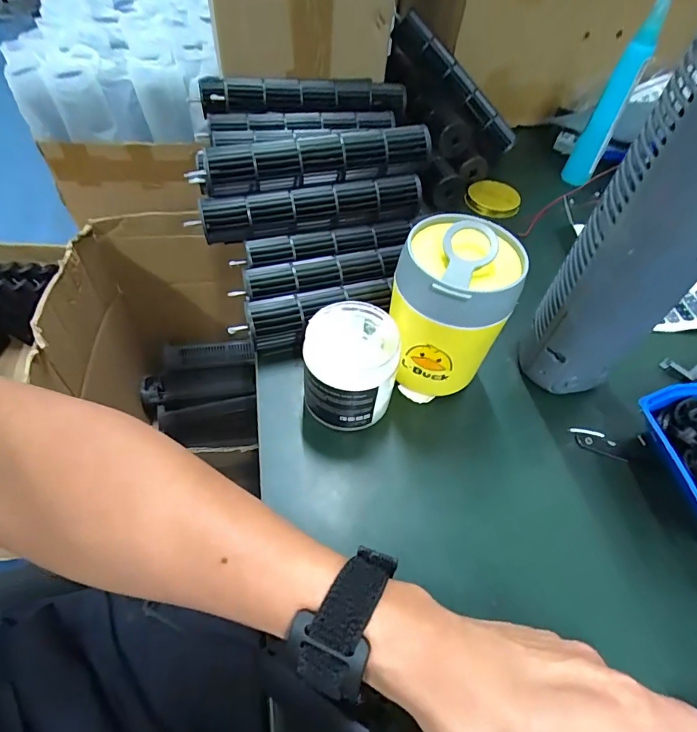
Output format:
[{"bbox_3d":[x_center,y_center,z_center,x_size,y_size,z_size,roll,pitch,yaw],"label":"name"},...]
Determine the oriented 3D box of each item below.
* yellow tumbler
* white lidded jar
[{"bbox_3d":[0.080,-0.041,0.361,0.087,0.144,0.085,2,53,-3],"label":"yellow tumbler"},{"bbox_3d":[0.001,0.001,0.353,0.069,0.073,0.073,2,53,-3],"label":"white lidded jar"}]

